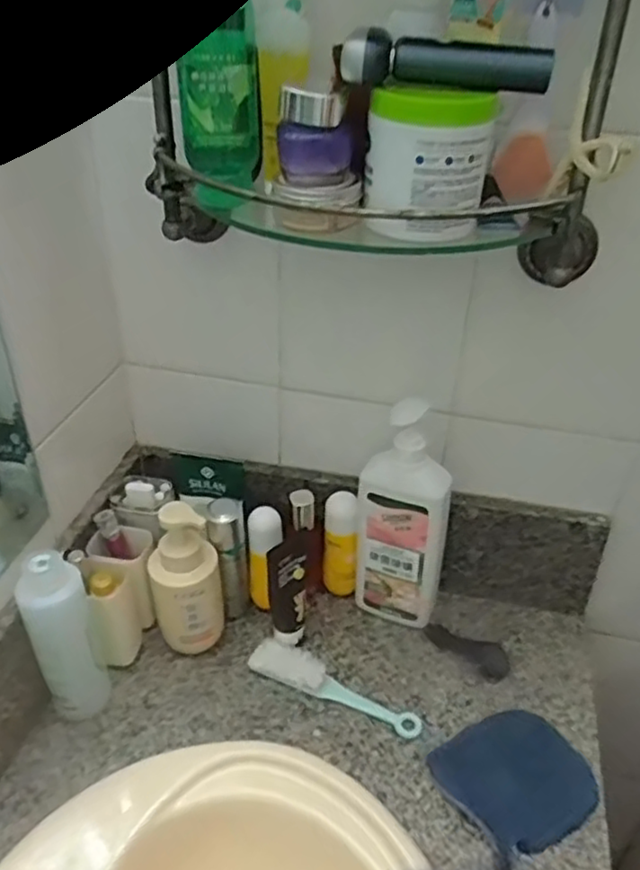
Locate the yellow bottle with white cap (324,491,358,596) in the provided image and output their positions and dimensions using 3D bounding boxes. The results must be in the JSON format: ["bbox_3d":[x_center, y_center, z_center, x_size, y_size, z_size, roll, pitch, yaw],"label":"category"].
[{"bbox_3d":[0.024,0.135,0.835,0.036,0.143,0.042,-3,36,-7],"label":"yellow bottle with white cap"}]

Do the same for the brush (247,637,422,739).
[{"bbox_3d":[0.017,0.281,0.766,0.200,0.026,0.044,17,39,20],"label":"brush"}]

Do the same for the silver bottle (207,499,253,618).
[{"bbox_3d":[-0.108,0.150,0.811,0.043,0.156,0.046,-7,37,-12],"label":"silver bottle"}]

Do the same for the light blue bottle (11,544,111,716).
[{"bbox_3d":[-0.256,0.212,0.692,0.060,0.214,0.054,-17,40,-24],"label":"light blue bottle"}]

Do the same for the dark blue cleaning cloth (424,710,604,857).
[{"bbox_3d":[0.199,0.343,0.688,0.142,0.011,0.125,-16,40,-22],"label":"dark blue cleaning cloth"}]

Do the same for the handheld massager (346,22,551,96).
[{"bbox_3d":[0.086,-0.254,0.464,0.139,0.031,0.024,8,35,8],"label":"handheld massager"}]

